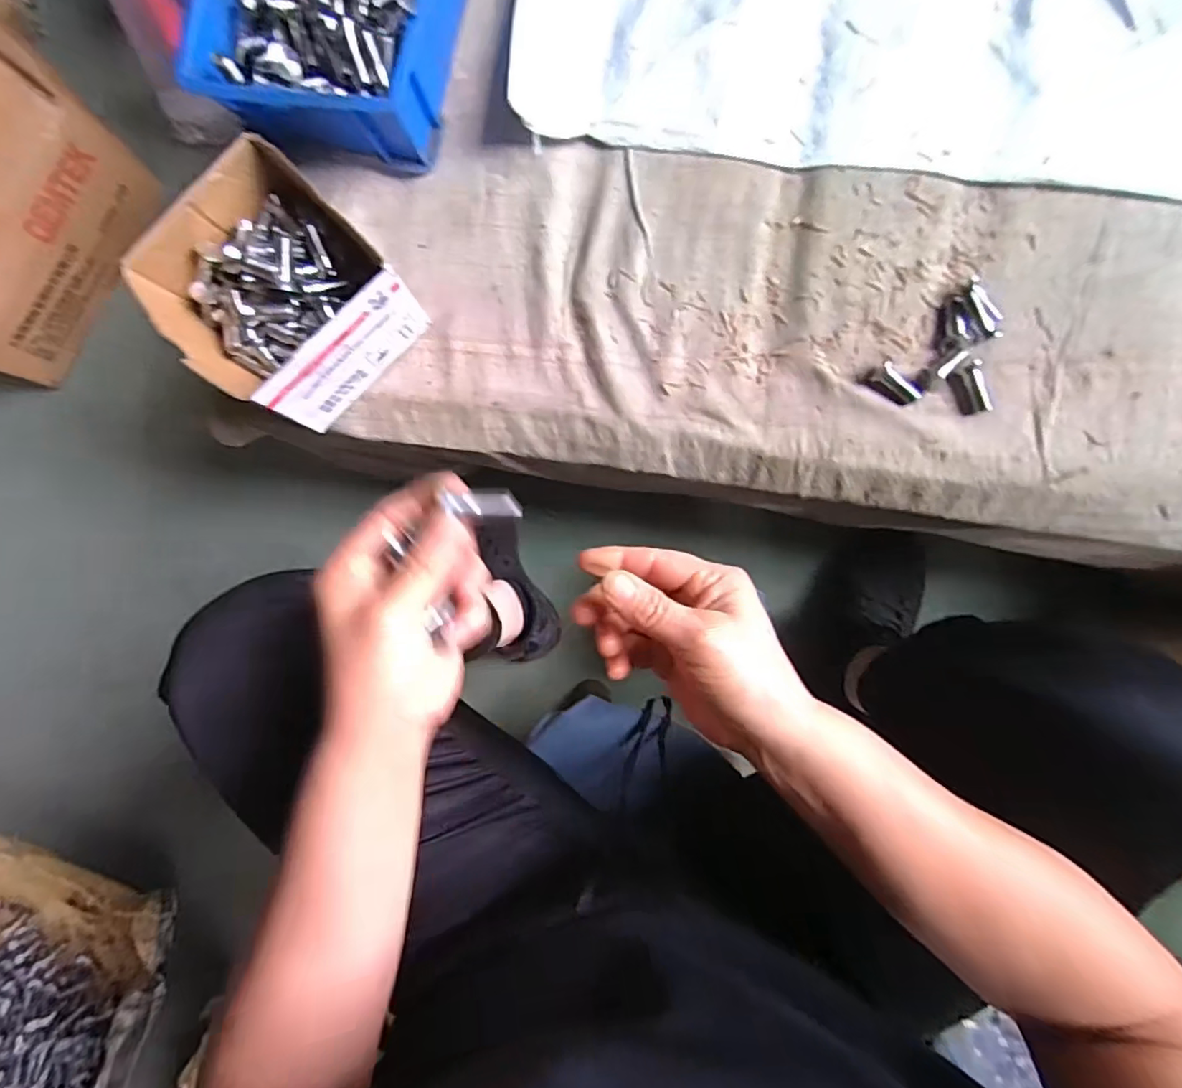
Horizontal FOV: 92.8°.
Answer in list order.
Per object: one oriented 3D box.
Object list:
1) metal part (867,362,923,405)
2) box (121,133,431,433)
[{"bbox_3d":[0.216,-0.111,0.398,0.034,0.014,0.018,43,93,6],"label":"metal part"},{"bbox_3d":[-0.226,-0.180,0.421,0.137,0.088,0.145,-44,84,3],"label":"box"}]

